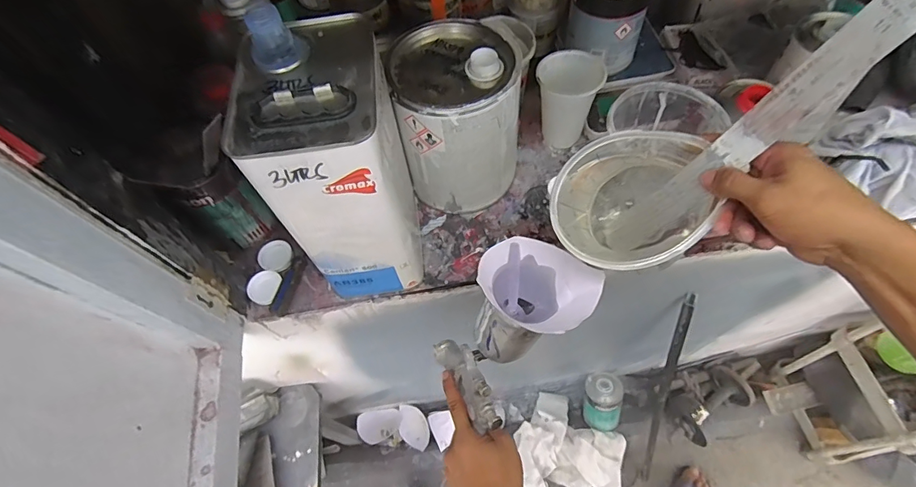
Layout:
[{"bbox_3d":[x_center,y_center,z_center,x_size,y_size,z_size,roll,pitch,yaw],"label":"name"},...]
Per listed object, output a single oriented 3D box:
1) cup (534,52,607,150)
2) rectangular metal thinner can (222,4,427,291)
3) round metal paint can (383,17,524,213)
[{"bbox_3d":[0.154,-0.202,0.650,0.085,0.113,0.087,-1,62,3],"label":"cup"},{"bbox_3d":[-0.123,-0.074,0.493,0.124,0.282,0.163,-7,62,-1],"label":"rectangular metal thinner can"},{"bbox_3d":[0.003,-0.163,0.598,0.155,0.190,0.159,-1,62,3],"label":"round metal paint can"}]

